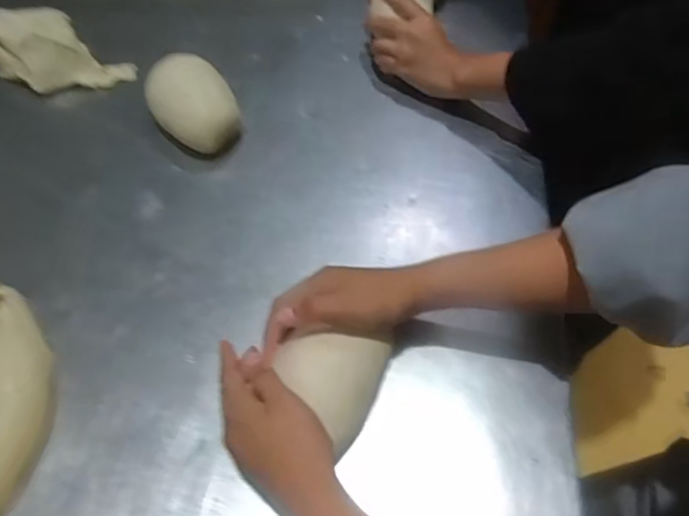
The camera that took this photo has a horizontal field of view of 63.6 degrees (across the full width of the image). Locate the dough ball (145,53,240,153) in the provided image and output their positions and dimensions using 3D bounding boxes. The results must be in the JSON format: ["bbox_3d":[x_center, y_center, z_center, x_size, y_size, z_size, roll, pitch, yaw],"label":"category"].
[{"bbox_3d":[-0.165,-0.167,0.613,0.088,0.063,0.105,-25,61,-13],"label":"dough ball"}]

